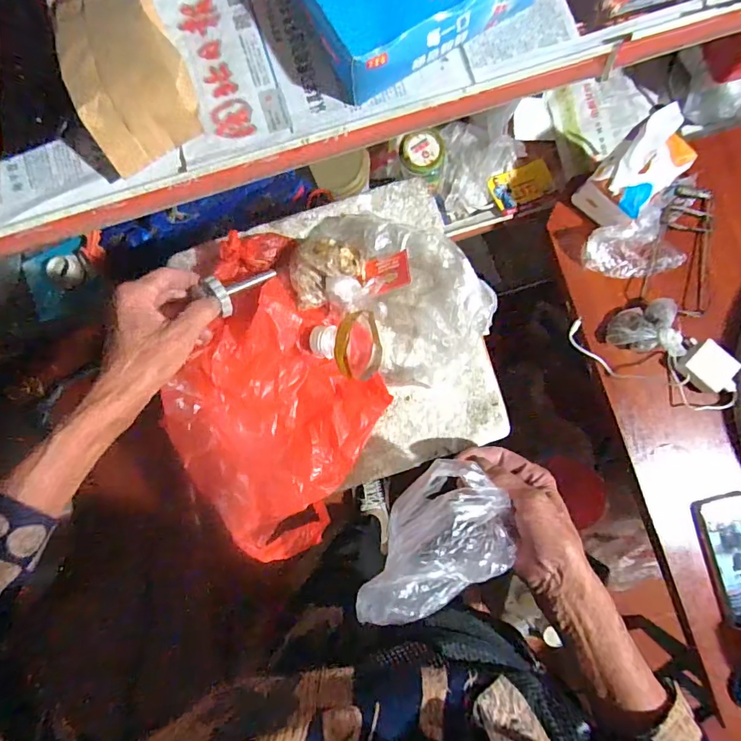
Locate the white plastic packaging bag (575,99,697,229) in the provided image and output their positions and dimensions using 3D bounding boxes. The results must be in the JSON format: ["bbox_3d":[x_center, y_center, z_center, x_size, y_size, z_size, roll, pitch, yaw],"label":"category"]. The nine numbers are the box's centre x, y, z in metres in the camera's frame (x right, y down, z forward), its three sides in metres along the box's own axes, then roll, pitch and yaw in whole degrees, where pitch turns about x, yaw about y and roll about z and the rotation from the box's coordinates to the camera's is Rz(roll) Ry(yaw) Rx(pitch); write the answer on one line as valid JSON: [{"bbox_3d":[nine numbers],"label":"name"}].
[{"bbox_3d":[0.371,-0.273,0.645,0.090,0.065,0.163,45,88,4],"label":"white plastic packaging bag"}]

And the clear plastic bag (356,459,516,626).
[{"bbox_3d":[0.056,0.152,0.386,0.092,0.057,0.146,35,88,4],"label":"clear plastic bag"}]

